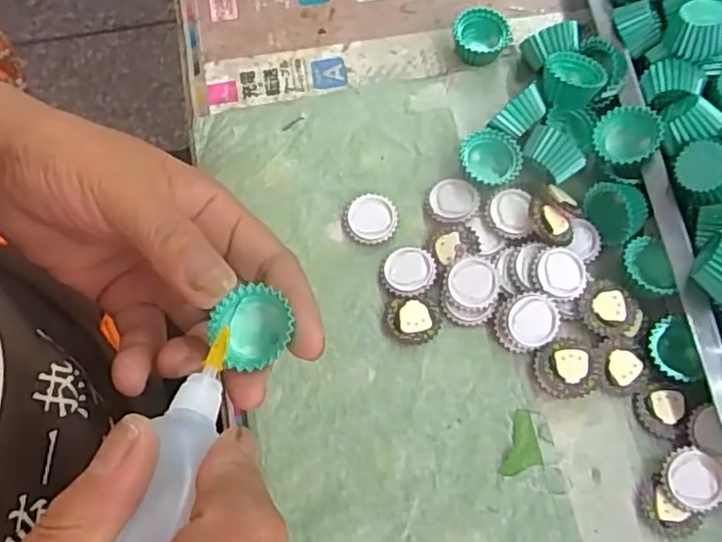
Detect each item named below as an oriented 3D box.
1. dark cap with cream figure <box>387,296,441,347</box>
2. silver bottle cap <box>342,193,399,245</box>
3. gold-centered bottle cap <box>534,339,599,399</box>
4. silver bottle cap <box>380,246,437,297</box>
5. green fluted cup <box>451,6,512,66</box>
[{"bbox_3d":[0.026,0.025,0.325,0.027,0.006,0.023,0,71,1],"label":"dark cap with cream figure"},{"bbox_3d":[0.005,-0.028,0.343,0.028,0.006,0.027,0,71,1],"label":"silver bottle cap"},{"bbox_3d":[0.101,0.048,0.315,0.029,0.012,0.027,0,71,1],"label":"gold-centered bottle cap"},{"bbox_3d":[0.025,0.000,0.331,0.027,0.004,0.026,0,71,1],"label":"silver bottle cap"},{"bbox_3d":[0.069,-0.133,0.373,0.032,0.016,0.033,0,71,1],"label":"green fluted cup"}]

